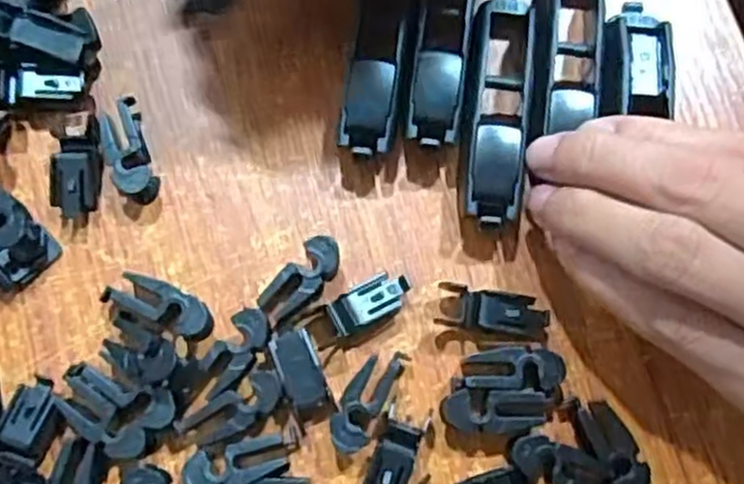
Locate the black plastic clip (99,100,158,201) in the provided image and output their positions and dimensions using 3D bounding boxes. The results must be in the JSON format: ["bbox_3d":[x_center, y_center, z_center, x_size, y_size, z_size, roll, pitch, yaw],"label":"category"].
[{"bbox_3d":[-0.070,-0.026,0.216,0.011,0.012,0.031,-18,79,-4],"label":"black plastic clip"}]

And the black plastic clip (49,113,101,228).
[{"bbox_3d":[-0.084,-0.020,0.216,0.014,0.008,0.030,-4,78,-1],"label":"black plastic clip"}]

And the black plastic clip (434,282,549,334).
[{"bbox_3d":[0.033,0.020,0.208,0.030,0.010,0.012,9,78,2],"label":"black plastic clip"}]

